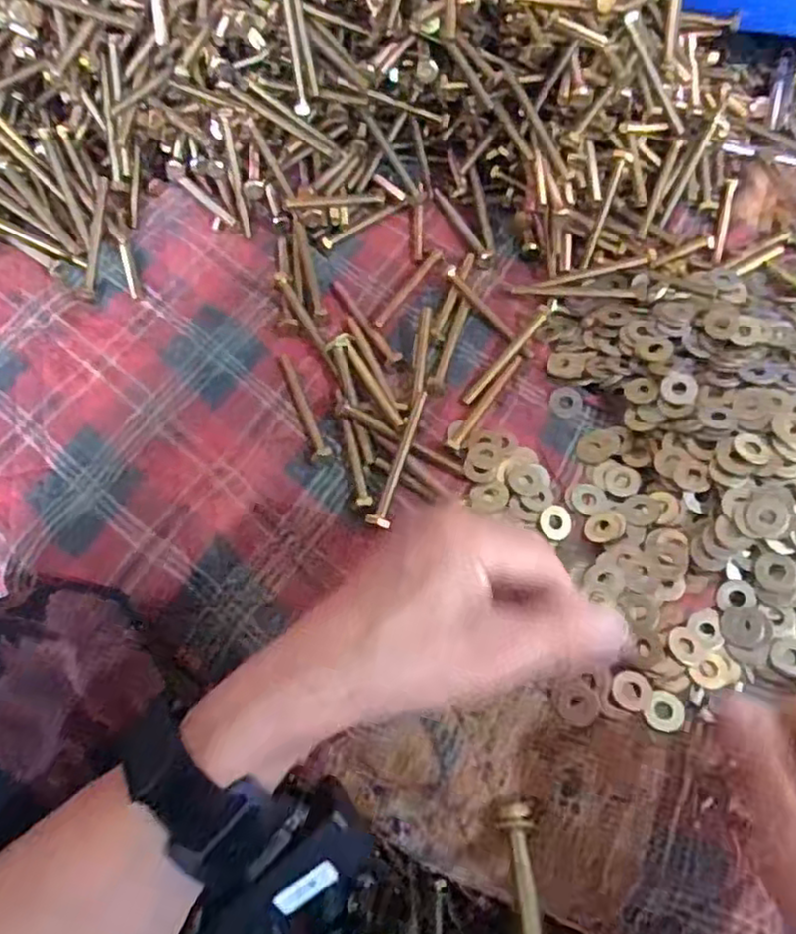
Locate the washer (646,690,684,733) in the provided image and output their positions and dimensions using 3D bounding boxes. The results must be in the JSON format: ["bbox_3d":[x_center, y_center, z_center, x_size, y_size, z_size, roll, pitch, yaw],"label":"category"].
[{"bbox_3d":[0.129,0.118,0.337,0.018,0.004,0.019,-1,64,1],"label":"washer"}]

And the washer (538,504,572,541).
[{"bbox_3d":[0.088,0.031,0.387,0.018,0.005,0.020,10,65,6],"label":"washer"}]

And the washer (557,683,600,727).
[{"bbox_3d":[0.088,0.115,0.339,0.019,0.004,0.020,-1,64,1],"label":"washer"}]

